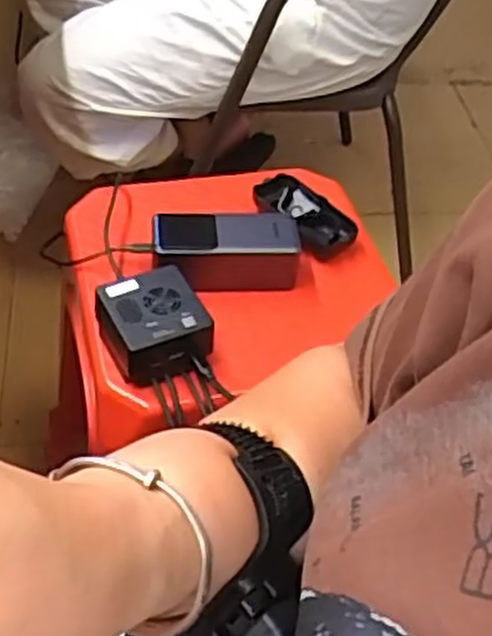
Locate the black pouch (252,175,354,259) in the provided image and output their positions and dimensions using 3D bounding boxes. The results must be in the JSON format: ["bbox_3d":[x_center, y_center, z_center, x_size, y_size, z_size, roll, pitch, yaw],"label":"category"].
[{"bbox_3d":[0.055,-0.101,0.780,0.055,0.022,0.116,-29,56,-30],"label":"black pouch"}]

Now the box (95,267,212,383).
[{"bbox_3d":[-0.074,0.008,0.650,0.077,0.048,0.084,-15,50,-21],"label":"box"}]

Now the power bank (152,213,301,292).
[{"bbox_3d":[-0.019,-0.061,0.719,0.126,0.052,0.058,-3,47,-10],"label":"power bank"}]

